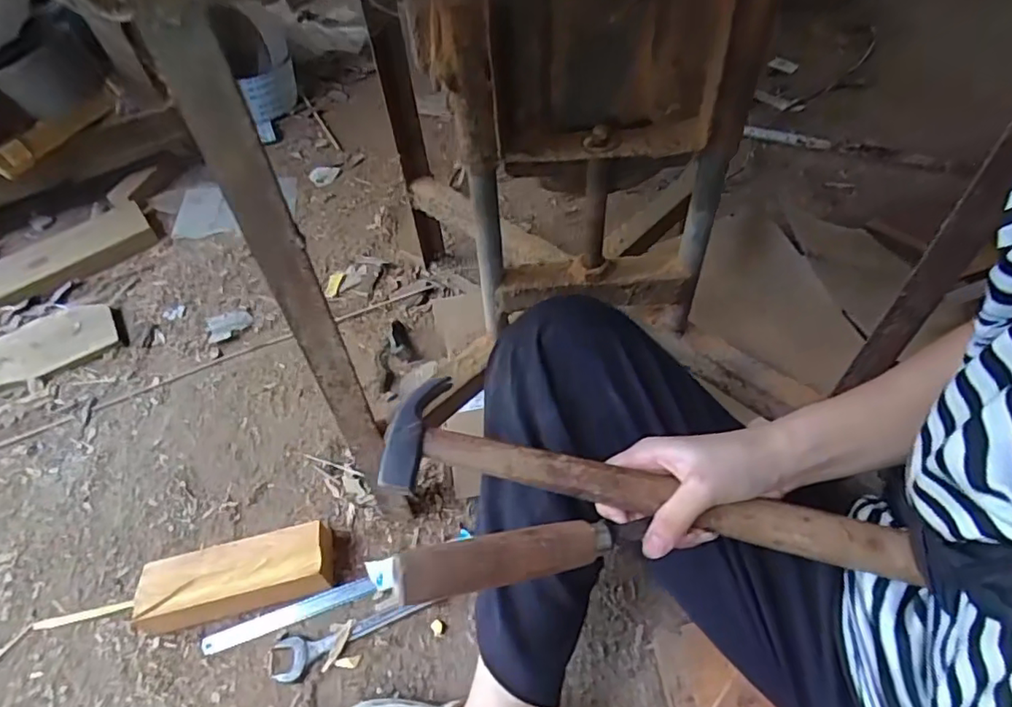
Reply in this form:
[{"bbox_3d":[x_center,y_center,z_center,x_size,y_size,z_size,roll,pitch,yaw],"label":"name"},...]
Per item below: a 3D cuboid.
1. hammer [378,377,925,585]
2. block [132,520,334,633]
[{"bbox_3d":[0.089,0.092,0.394,0.350,0.024,0.078,12,51,7],"label":"hammer"},{"bbox_3d":[-0.314,0.263,0.677,0.223,0.049,0.082,-15,50,-5],"label":"block"}]

